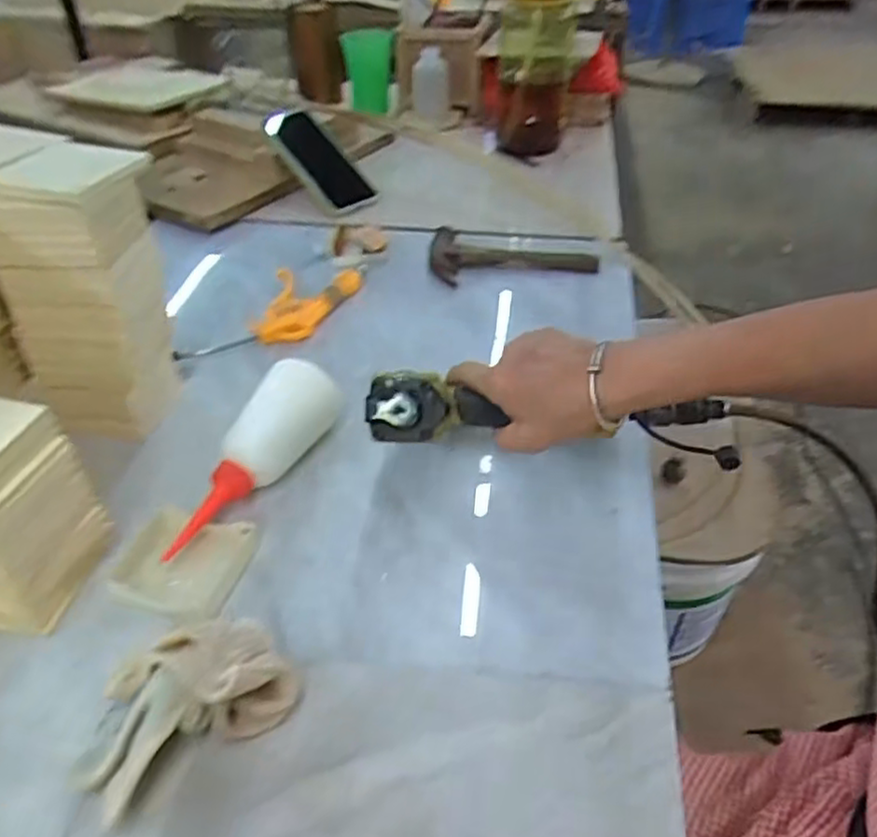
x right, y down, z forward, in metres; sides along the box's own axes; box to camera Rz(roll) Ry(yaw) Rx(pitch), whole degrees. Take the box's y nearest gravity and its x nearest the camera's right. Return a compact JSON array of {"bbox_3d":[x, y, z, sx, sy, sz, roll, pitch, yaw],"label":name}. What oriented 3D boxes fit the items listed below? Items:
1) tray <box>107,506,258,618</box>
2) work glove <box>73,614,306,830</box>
[{"bbox_3d":[-0.170,0.093,0.478,0.079,0.014,0.079,7,41,11],"label":"tray"},{"bbox_3d":[-0.142,0.145,0.382,0.114,0.055,0.083,-28,46,-27],"label":"work glove"}]

